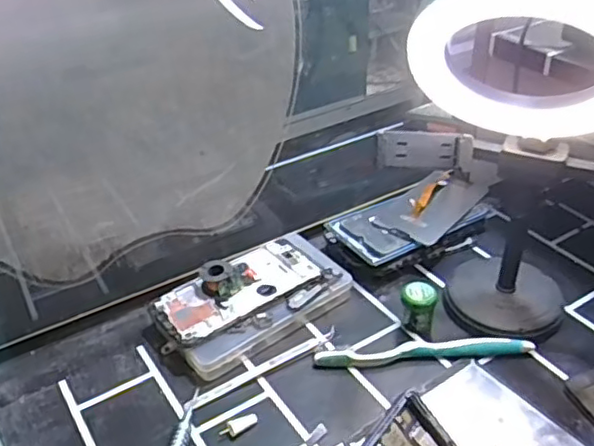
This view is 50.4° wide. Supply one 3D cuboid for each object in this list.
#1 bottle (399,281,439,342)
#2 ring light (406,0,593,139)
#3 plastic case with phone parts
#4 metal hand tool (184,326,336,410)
[{"bbox_3d":[0.109,0.079,0.567,0.032,0.046,0.029,5,35,11],"label":"bottle"},{"bbox_3d":[0.152,-0.104,0.412,0.152,0.156,0.028,12,71,35],"label":"ring light"},{"bbox_3d":[-0.041,0.064,0.583,0.176,0.039,0.090,-24,41,-29],"label":"plastic case with phone parts"},{"bbox_3d":[-0.027,0.123,0.538,0.143,0.007,0.012,-22,39,-26],"label":"metal hand tool"}]

